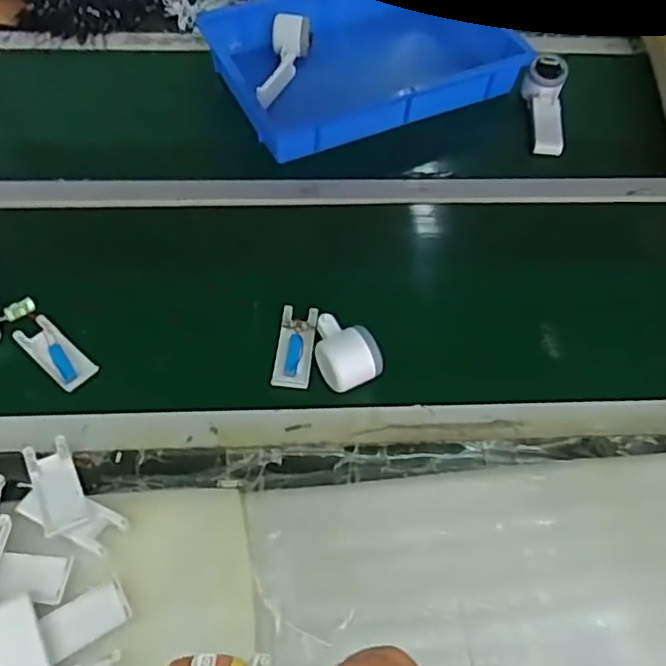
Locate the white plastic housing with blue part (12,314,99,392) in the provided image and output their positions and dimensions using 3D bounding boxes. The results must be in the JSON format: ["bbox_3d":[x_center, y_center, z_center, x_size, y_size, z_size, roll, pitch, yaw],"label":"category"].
[{"bbox_3d":[-0.303,0.023,0.698,0.100,0.012,0.042,37,62,20],"label":"white plastic housing with blue part"}]

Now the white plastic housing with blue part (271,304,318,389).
[{"bbox_3d":[-0.041,0.013,0.712,0.040,0.008,0.101,6,56,2],"label":"white plastic housing with blue part"}]

